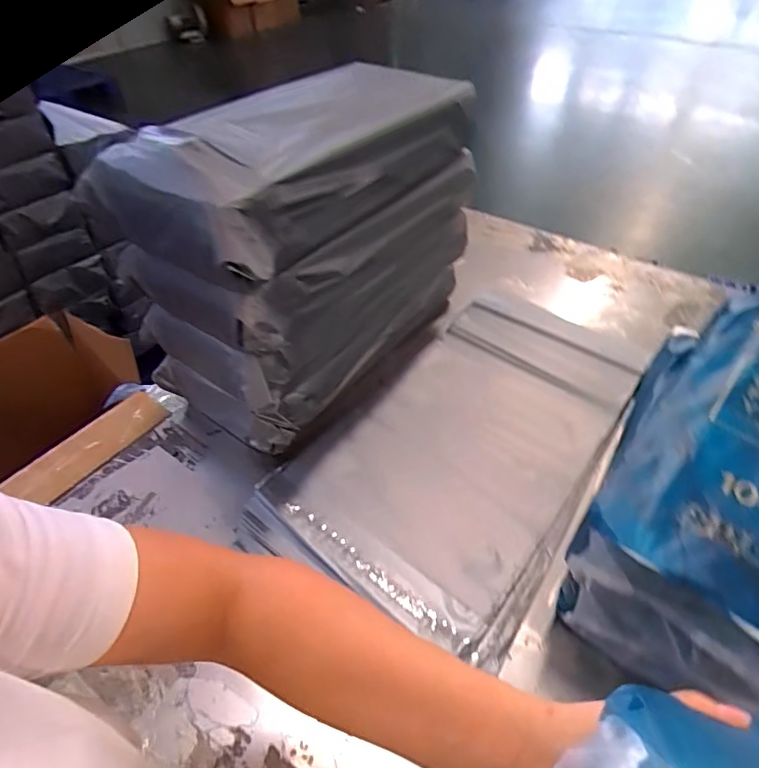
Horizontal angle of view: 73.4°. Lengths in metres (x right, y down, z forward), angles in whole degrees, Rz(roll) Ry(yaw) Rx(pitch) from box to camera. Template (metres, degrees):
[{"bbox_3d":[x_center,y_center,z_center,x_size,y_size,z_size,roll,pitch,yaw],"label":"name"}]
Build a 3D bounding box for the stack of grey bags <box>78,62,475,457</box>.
[{"bbox_3d":[-0.086,-0.218,0.859,0.262,0.467,0.571,28,52,26],"label":"stack of grey bags"}]

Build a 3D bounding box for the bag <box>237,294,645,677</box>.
[{"bbox_3d":[0.159,0.072,0.863,0.397,0.042,0.717,26,50,24],"label":"bag"}]

